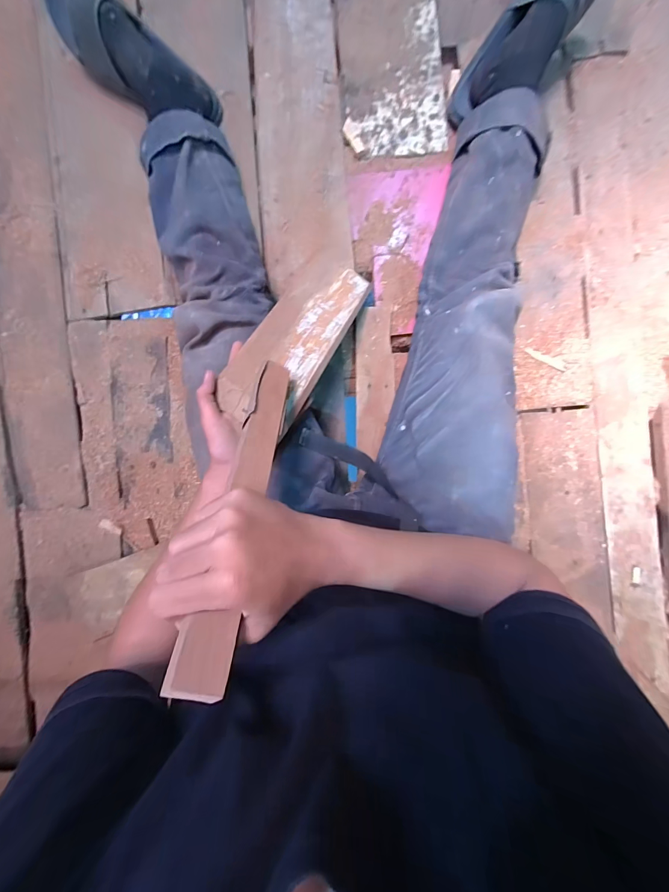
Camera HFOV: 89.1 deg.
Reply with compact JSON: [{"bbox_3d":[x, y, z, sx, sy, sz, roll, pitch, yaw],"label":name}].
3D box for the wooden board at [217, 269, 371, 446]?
[{"bbox_3d":[-0.038,-0.160,0.485,0.106,0.028,0.325,32,61,0],"label":"wooden board"}]

